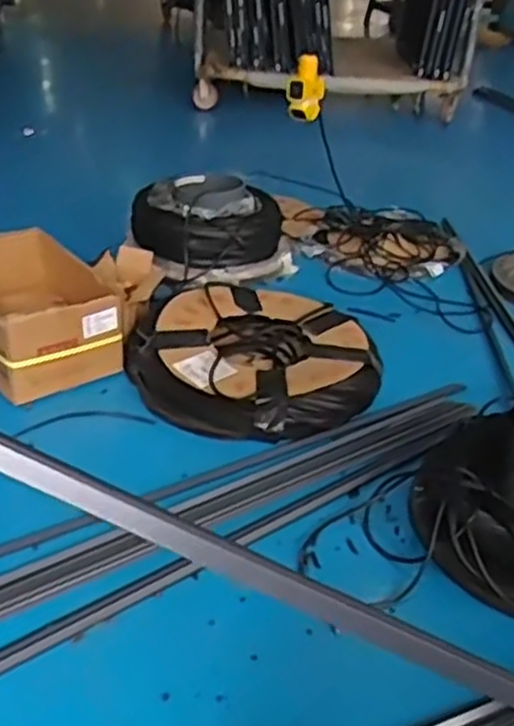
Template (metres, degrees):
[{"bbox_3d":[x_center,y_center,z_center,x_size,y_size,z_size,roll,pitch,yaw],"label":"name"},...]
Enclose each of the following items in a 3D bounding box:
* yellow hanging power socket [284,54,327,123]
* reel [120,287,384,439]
[{"bbox_3d":[0.091,-0.505,1.477,0.073,0.104,0.056,5,32,0],"label":"yellow hanging power socket"},{"bbox_3d":[-0.010,-0.025,1.764,0.522,0.086,0.505,-12,36,-23],"label":"reel"}]

